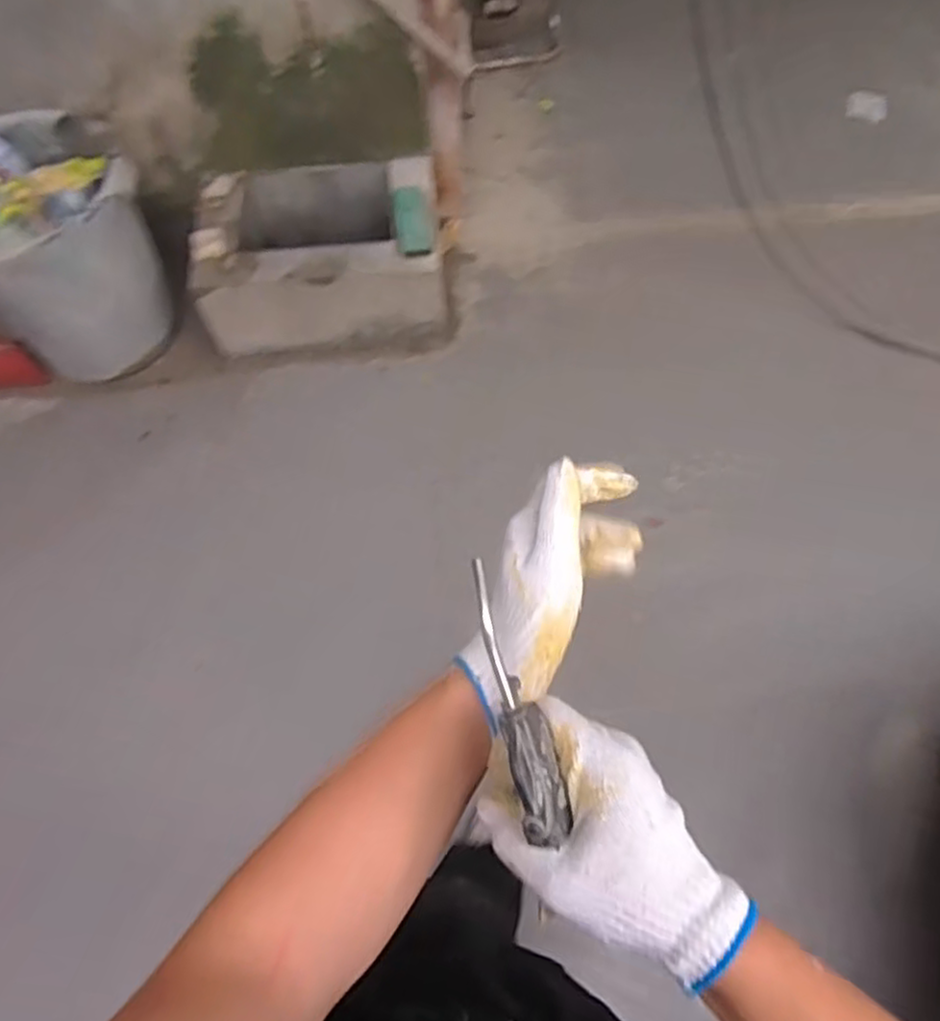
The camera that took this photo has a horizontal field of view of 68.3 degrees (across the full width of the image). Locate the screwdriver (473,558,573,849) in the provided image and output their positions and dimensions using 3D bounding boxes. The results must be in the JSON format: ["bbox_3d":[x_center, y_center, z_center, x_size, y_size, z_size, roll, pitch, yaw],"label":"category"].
[{"bbox_3d":[0.022,0.092,0.341,0.026,0.028,0.135,-16,86,-7],"label":"screwdriver"}]

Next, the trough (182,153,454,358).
[{"bbox_3d":[-0.380,-0.667,1.844,0.622,0.313,0.443,-11,64,-4],"label":"trough"}]

